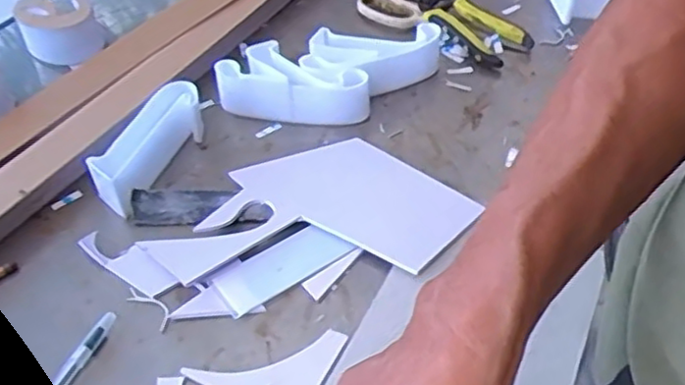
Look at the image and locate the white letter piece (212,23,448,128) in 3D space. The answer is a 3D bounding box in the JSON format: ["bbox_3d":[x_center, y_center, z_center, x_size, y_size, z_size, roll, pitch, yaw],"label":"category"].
[{"bbox_3d":[-0.008,-0.108,0.623,0.209,0.044,0.092,-8,46,-3],"label":"white letter piece"}]

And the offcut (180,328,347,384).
[{"bbox_3d":[-0.048,0.106,0.437,0.079,0.004,0.068,18,50,20],"label":"offcut"}]

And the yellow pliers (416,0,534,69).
[{"bbox_3d":[0.116,-0.181,0.706,0.061,0.031,0.157,-35,53,-26],"label":"yellow pliers"}]

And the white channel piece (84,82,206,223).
[{"bbox_3d":[-0.159,-0.039,0.562,0.042,0.044,0.125,19,50,21],"label":"white channel piece"}]

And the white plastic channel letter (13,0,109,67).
[{"bbox_3d":[-0.286,-0.164,0.695,0.075,0.060,0.075,-22,48,-17],"label":"white plastic channel letter"}]

